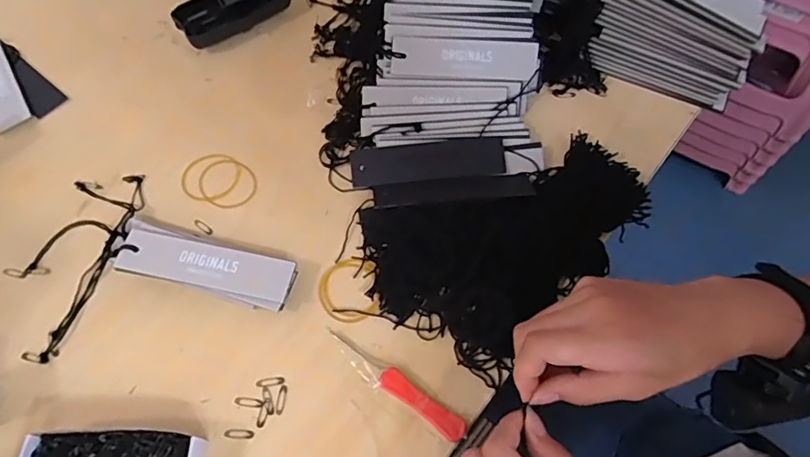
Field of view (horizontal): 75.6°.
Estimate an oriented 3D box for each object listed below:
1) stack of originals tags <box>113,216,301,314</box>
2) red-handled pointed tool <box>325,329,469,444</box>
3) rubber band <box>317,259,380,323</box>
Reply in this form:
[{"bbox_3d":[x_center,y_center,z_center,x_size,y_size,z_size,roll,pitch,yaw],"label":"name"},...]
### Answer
[{"bbox_3d":[-0.148,0.026,0.391,0.136,0.024,0.047,12,62,7],"label":"stack of originals tags"},{"bbox_3d":[-0.009,0.106,0.358,0.113,0.006,0.017,30,65,15],"label":"red-handled pointed tool"},{"bbox_3d":[-0.043,0.045,0.389,0.045,0.007,0.050,-7,61,-4],"label":"rubber band"}]

